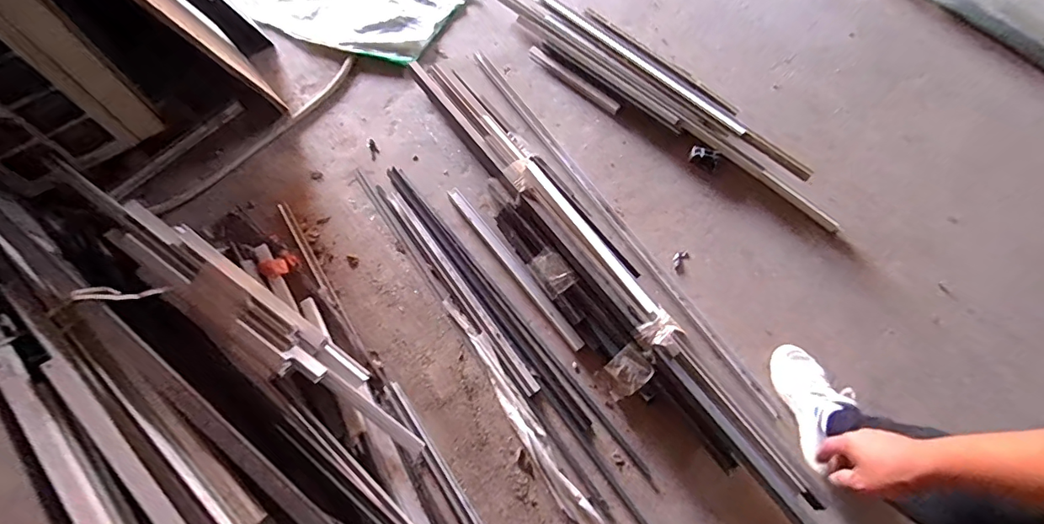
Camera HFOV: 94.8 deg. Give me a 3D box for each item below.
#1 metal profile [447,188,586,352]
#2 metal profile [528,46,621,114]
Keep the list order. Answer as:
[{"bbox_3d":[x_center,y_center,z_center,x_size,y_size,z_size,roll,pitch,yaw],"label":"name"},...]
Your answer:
[{"bbox_3d":[-0.024,0.001,1.151,0.031,0.032,0.504,-35,72,-16],"label":"metal profile"},{"bbox_3d":[0.147,-0.527,1.385,0.321,0.018,0.030,40,71,14],"label":"metal profile"}]

